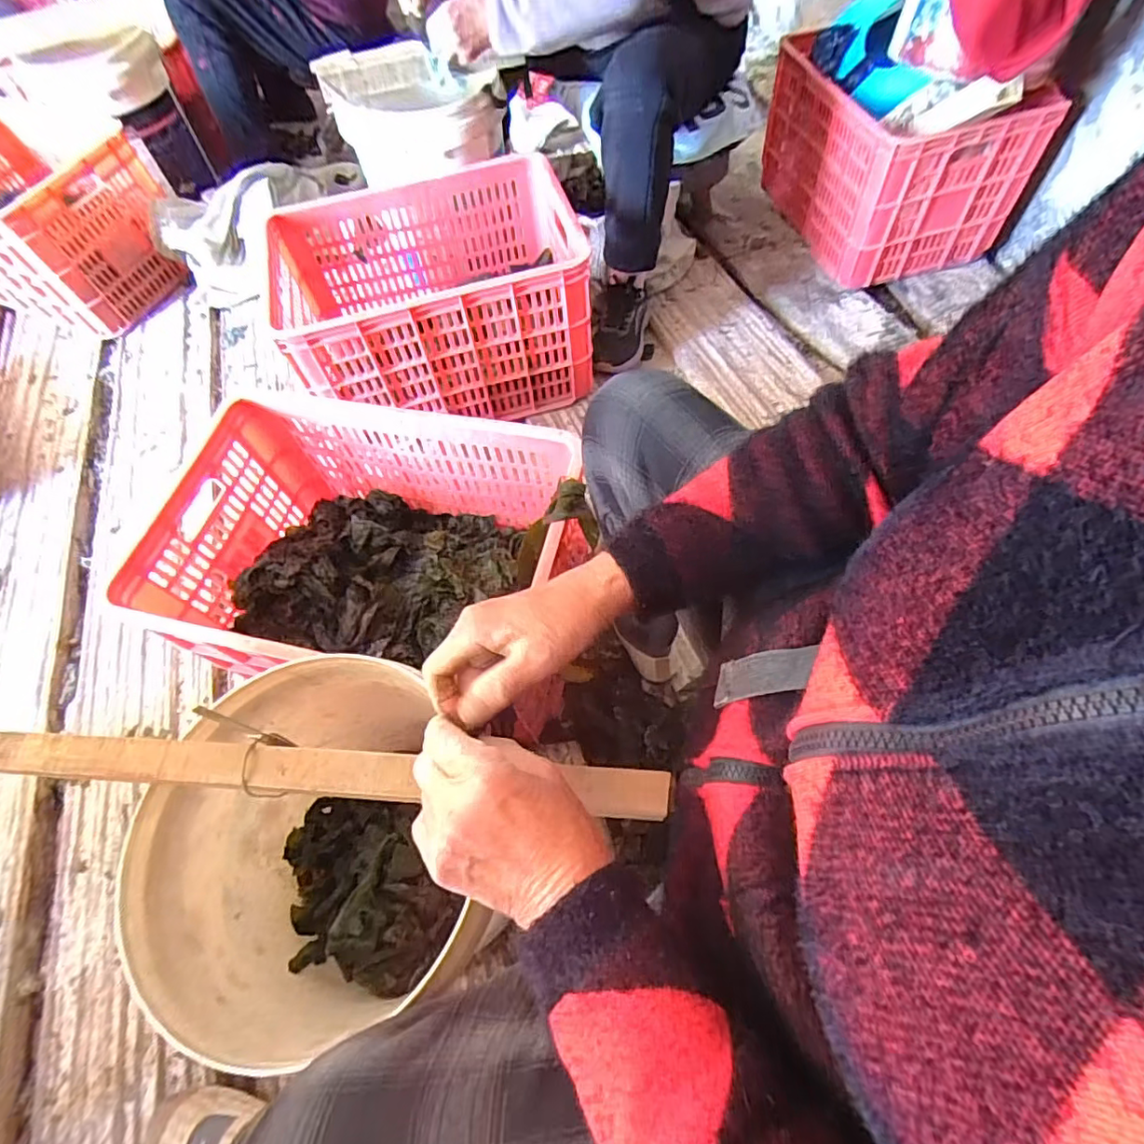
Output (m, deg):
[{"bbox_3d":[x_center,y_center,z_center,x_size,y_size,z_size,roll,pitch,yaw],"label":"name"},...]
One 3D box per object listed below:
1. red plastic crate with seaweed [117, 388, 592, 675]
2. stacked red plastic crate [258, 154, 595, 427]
[{"bbox_3d":[-0.259,-0.011,0.779,0.511,0.239,0.341,10,62,10],"label":"red plastic crate with seaweed"},{"bbox_3d":[-0.248,-0.495,1.075,0.507,0.286,0.370,-14,60,-4],"label":"stacked red plastic crate"}]

